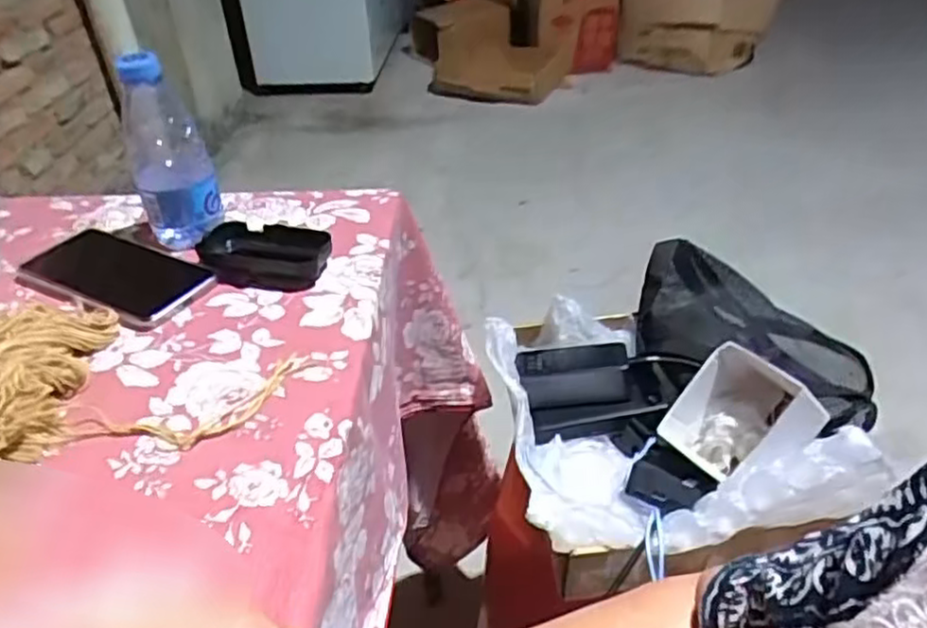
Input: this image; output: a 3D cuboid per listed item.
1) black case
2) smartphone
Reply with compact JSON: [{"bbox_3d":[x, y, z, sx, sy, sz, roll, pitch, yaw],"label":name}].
[{"bbox_3d":[-0.170,-0.049,0.595,0.113,0.026,0.062,5,38,11],"label":"black case"},{"bbox_3d":[-0.305,-0.037,0.603,0.183,0.014,0.080,18,42,25],"label":"smartphone"}]

